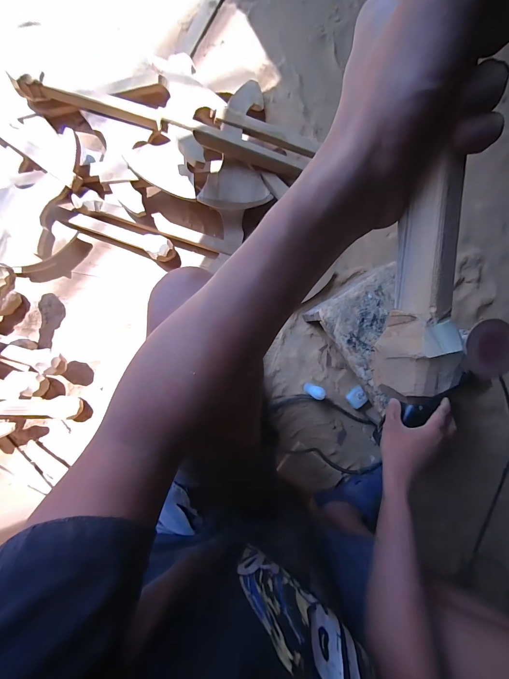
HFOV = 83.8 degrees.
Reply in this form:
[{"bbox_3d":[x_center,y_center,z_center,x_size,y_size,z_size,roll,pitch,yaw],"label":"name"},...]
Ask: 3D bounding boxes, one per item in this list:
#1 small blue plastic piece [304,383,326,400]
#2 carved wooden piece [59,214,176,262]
[{"bbox_3d":[0.140,0.122,0.673,0.021,0.077,0.029,-2,99,-26],"label":"small blue plastic piece"},{"bbox_3d":[-0.289,-0.224,0.623,0.234,0.050,0.053,16,94,-1],"label":"carved wooden piece"}]

